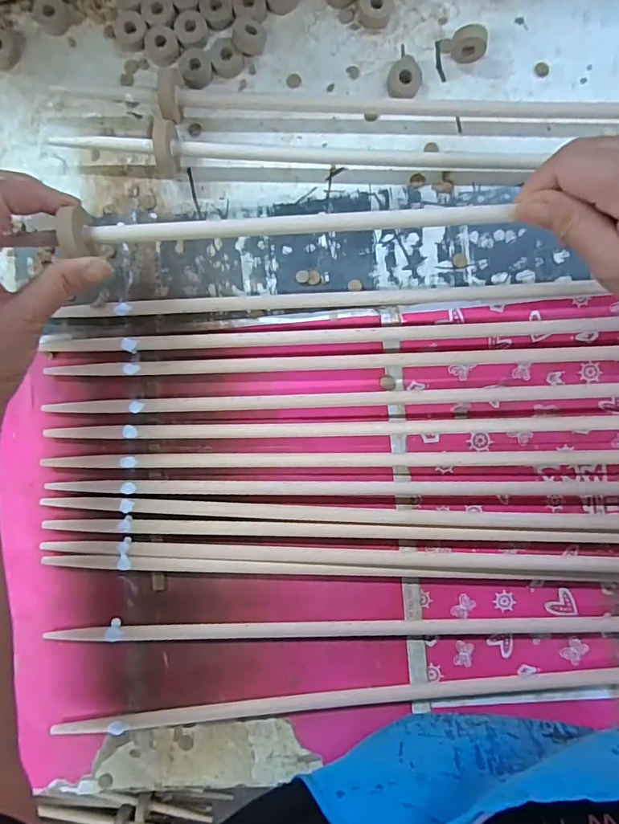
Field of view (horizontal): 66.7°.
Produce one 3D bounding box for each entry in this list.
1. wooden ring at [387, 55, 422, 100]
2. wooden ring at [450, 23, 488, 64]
[{"bbox_3d":[0.072,-0.252,0.350,0.024,0.009,0.032,9,90,2],"label":"wooden ring"},{"bbox_3d":[0.115,-0.265,0.340,0.024,0.023,0.014,10,90,2],"label":"wooden ring"}]

